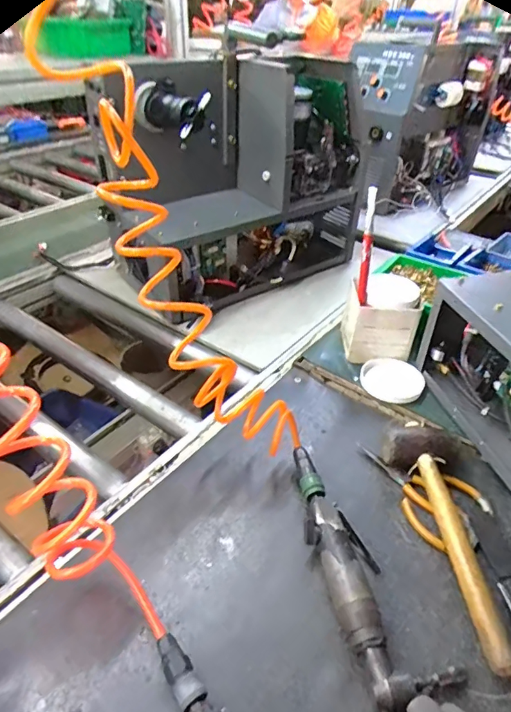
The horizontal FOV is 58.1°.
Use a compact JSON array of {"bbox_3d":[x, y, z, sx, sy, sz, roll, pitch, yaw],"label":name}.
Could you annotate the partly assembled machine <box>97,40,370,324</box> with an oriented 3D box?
[{"bbox_3d":[-0.012,-0.357,0.949,0.511,0.443,0.208,-28,47,-32],"label":"partly assembled machine"}]

